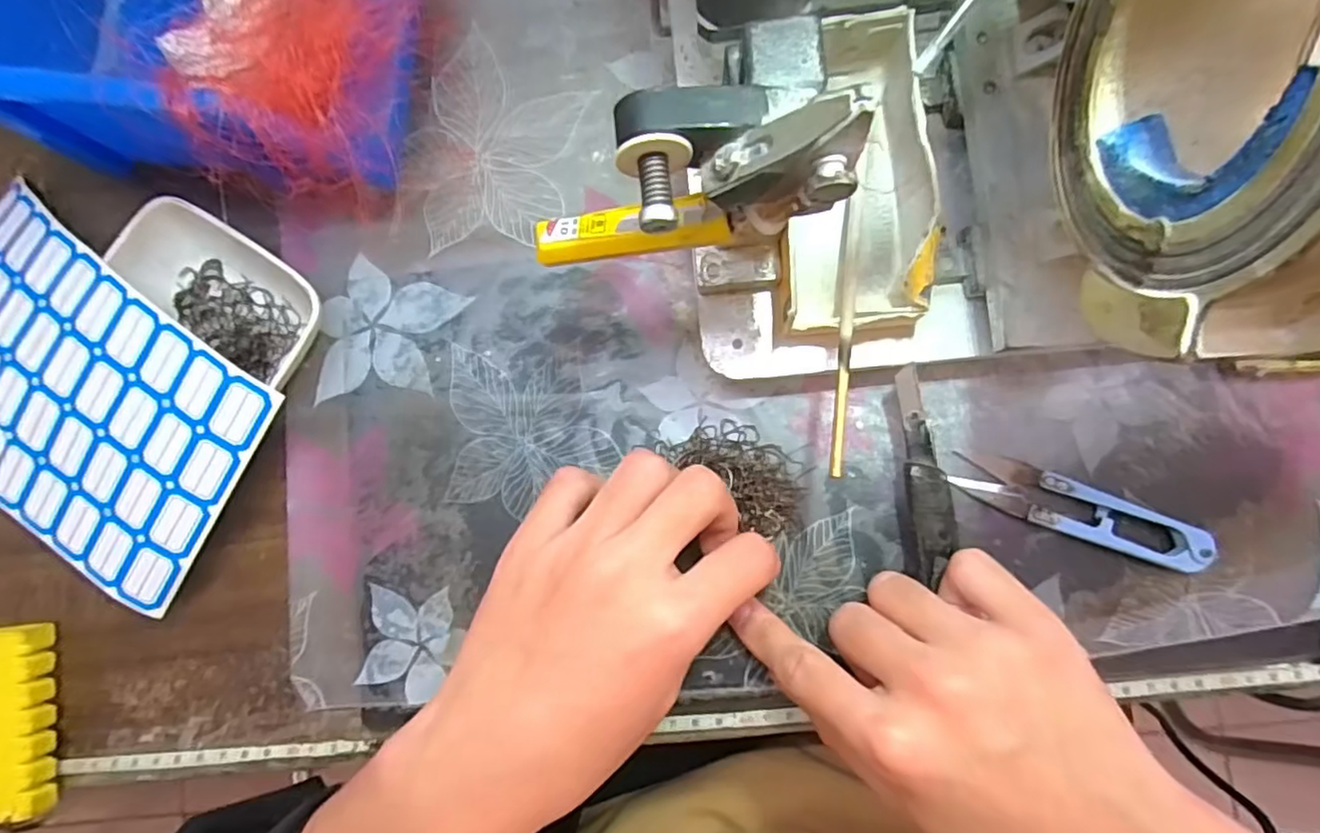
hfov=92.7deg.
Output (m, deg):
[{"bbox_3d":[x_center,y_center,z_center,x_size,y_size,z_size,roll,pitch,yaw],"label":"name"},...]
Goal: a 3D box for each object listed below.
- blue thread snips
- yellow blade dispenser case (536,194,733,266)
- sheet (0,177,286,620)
[{"bbox_3d":[0.175,0.039,0.263,0.100,0.010,0.022,20,87,5],"label":"blue thread snips"},{"bbox_3d":[-0.011,-0.058,0.199,0.070,0.008,0.013,3,85,31],"label":"yellow blade dispenser case"},{"bbox_3d":[-0.266,-0.012,0.280,0.187,0.032,0.117,35,89,6],"label":"sheet"}]

